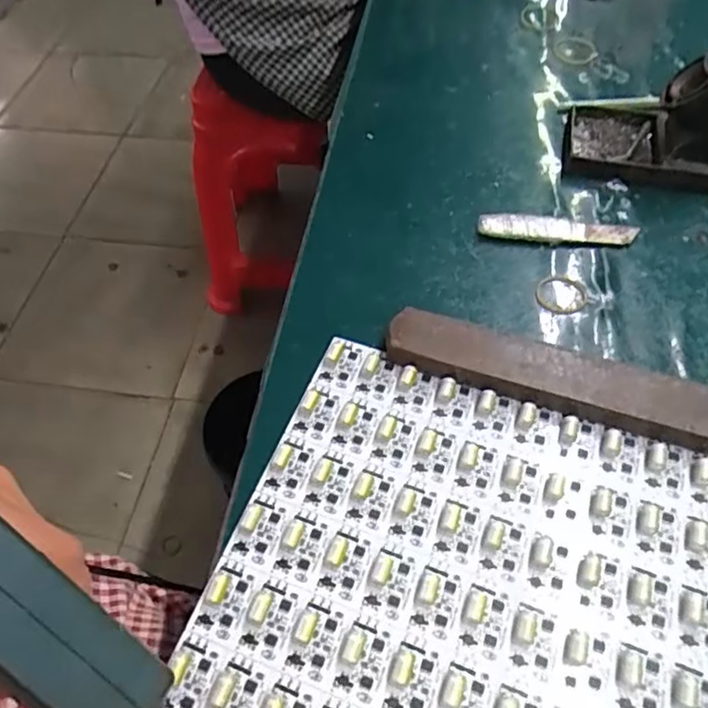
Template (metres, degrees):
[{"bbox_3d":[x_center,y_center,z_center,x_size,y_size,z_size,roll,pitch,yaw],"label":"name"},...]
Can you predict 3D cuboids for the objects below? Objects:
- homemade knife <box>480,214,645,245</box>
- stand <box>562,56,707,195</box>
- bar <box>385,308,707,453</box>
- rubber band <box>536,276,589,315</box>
[{"bbox_3d":[0.137,-0.084,0.407,0.105,0.011,0.020,1,56,2],"label":"homemade knife"},{"bbox_3d":[0.233,-0.169,0.430,0.149,0.062,0.080,8,56,6],"label":"stand"},{"bbox_3d":[0.115,0.015,0.329,0.195,0.017,0.035,17,58,12],"label":"bar"},{"bbox_3d":[0.130,-0.037,0.376,0.031,0.004,0.029,0,56,1],"label":"rubber band"}]

